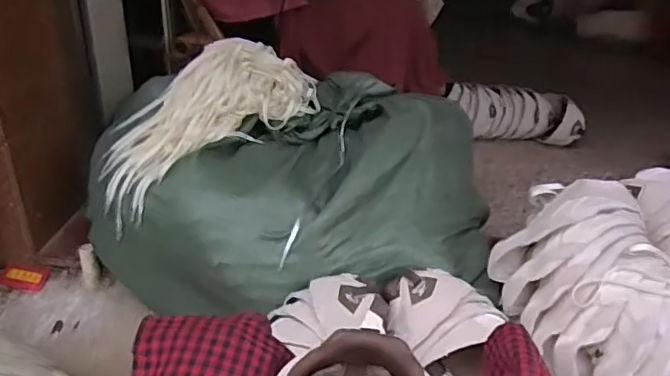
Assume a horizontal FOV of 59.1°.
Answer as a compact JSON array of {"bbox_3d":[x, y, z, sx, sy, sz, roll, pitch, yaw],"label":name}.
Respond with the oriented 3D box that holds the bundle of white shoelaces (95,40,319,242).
[{"bbox_3d":[-0.232,-0.113,0.999,0.408,0.120,0.215,-41,48,-23],"label":"bundle of white shoelaces"}]

